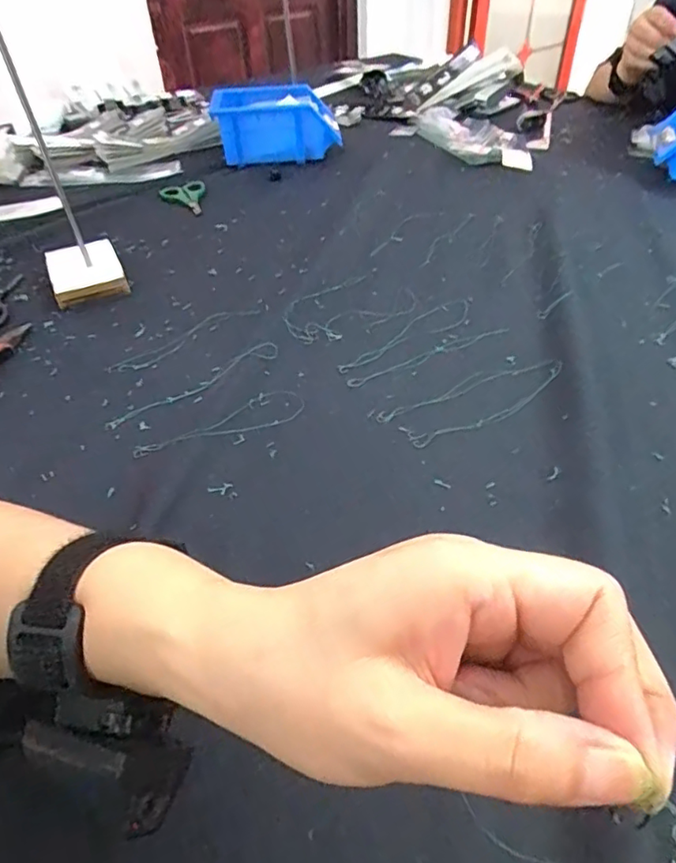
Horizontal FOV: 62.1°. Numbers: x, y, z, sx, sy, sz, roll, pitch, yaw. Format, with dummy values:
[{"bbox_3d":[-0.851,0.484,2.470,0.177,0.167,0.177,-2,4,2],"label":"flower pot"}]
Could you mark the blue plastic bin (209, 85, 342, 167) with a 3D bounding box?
[{"bbox_3d":[-0.092,-0.457,0.836,0.178,0.084,0.112,-8,43,-5],"label":"blue plastic bin"}]

